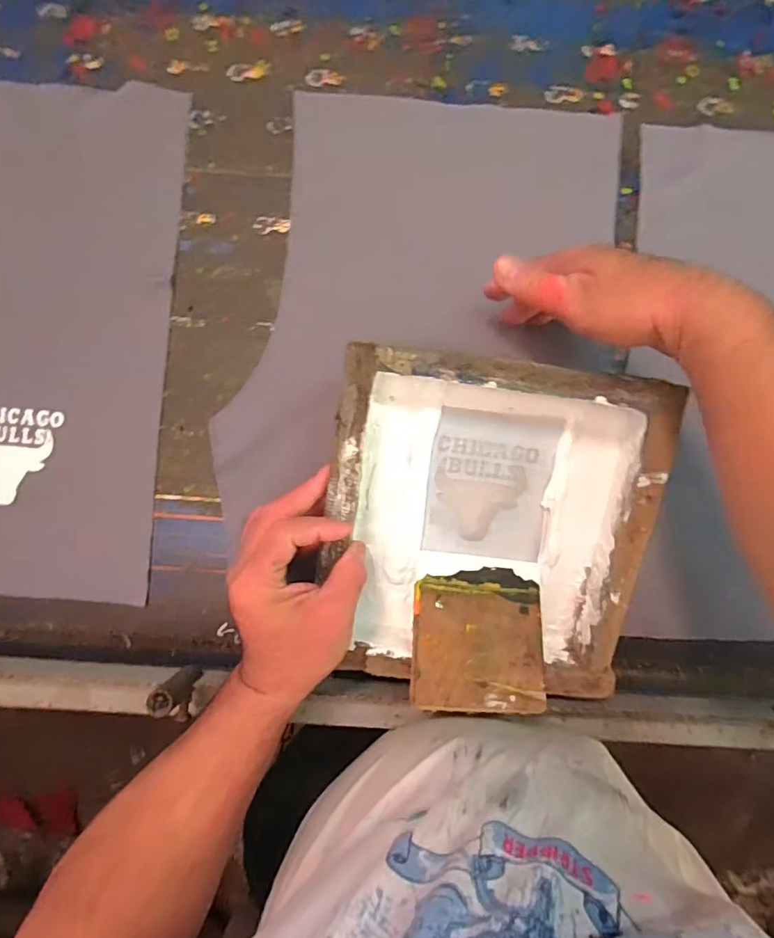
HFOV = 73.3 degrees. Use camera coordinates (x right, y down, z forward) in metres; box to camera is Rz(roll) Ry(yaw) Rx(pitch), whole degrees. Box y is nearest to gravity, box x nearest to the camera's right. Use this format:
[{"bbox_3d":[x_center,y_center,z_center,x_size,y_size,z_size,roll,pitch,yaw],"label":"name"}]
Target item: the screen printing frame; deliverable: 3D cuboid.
[{"bbox_3d":[0.078,0.046,0.413,0.239,0.049,0.253,7,101,-1],"label":"screen printing frame"}]

